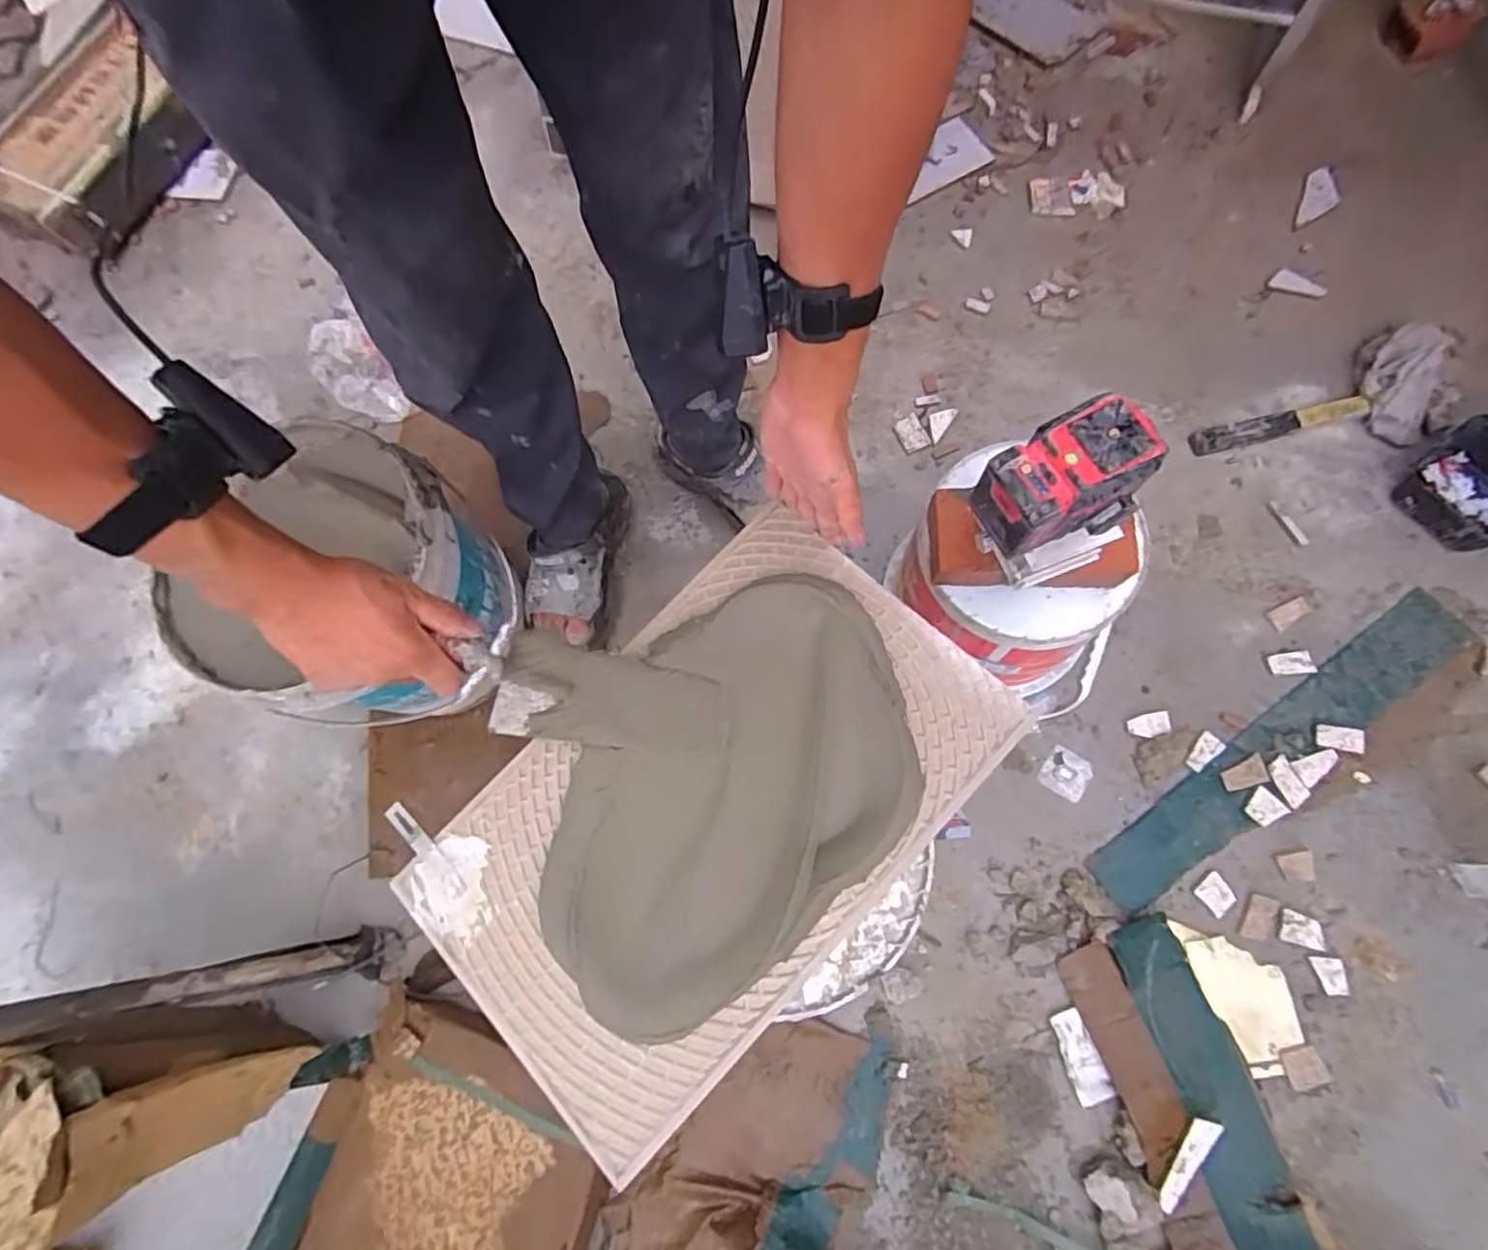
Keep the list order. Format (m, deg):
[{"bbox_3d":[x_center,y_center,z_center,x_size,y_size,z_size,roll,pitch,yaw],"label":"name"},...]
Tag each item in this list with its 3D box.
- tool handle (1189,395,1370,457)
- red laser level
[{"bbox_3d":[0.837,-0.317,1.081,0.307,0.025,0.048,-17,75,-1],"label":"tool handle"},{"bbox_3d":[0.272,-0.121,0.581,0.135,0.077,0.092,-27,73,-2],"label":"red laser level"}]

